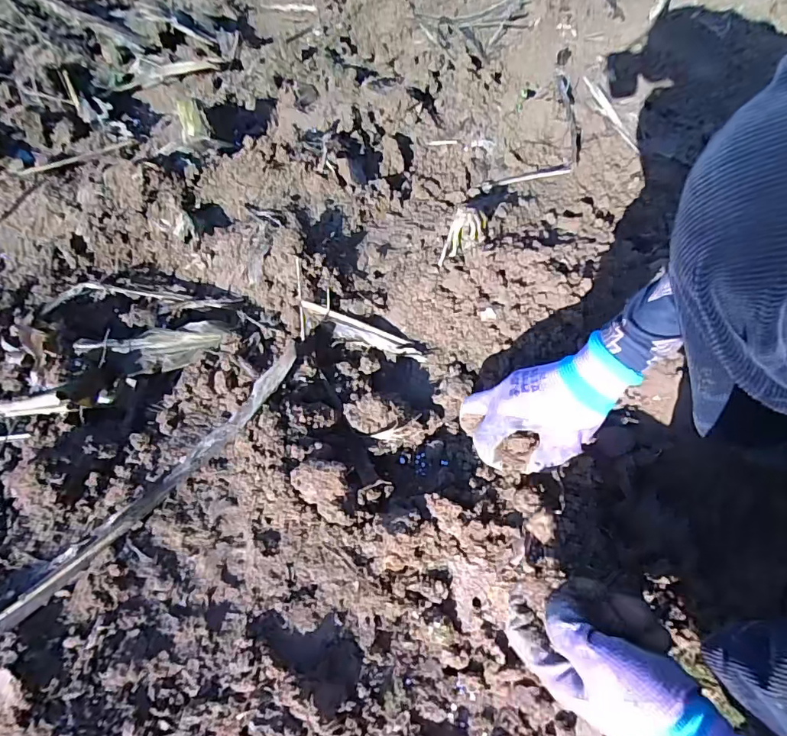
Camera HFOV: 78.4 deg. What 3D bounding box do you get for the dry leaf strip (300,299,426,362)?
[{"bbox_3d":[-0.032,-0.039,0.532,0.142,0.023,0.020,23,57,-9],"label":"dry leaf strip"}]

